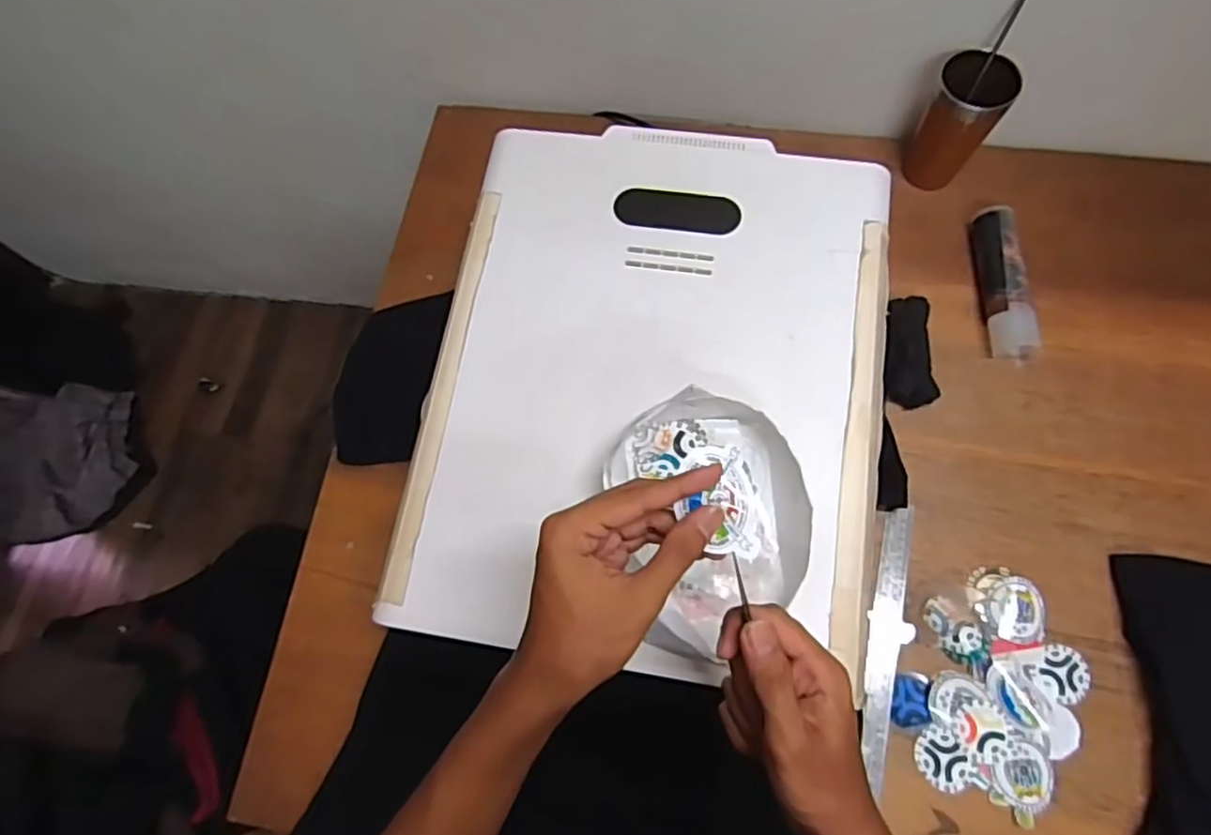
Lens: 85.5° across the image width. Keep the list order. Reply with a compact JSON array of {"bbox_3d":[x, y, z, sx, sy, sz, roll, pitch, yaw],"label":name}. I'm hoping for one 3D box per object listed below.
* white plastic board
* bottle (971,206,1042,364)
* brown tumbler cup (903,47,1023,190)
[{"bbox_3d":[0.046,-0.045,0.590,0.394,0.037,0.500,8,70,5],"label":"white plastic board"},{"bbox_3d":[0.458,-0.157,0.753,0.044,0.041,0.182,-2,71,2],"label":"bottle"},{"bbox_3d":[0.408,-0.341,0.767,0.080,0.155,0.070,32,76,12],"label":"brown tumbler cup"}]

